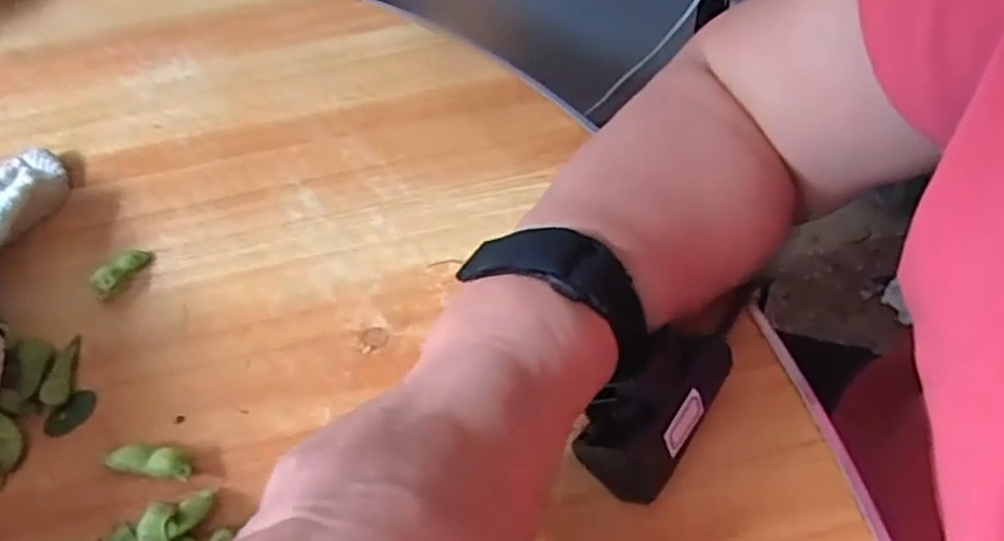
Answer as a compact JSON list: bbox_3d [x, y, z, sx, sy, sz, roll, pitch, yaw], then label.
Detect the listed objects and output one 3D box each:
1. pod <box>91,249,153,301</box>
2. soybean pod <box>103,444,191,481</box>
[{"bbox_3d":[-0.196,0.000,0.373,0.010,0.012,0.035,12,40,15],"label":"pod"},{"bbox_3d":[-0.147,0.080,0.304,0.037,0.009,0.011,6,52,11],"label":"soybean pod"}]

